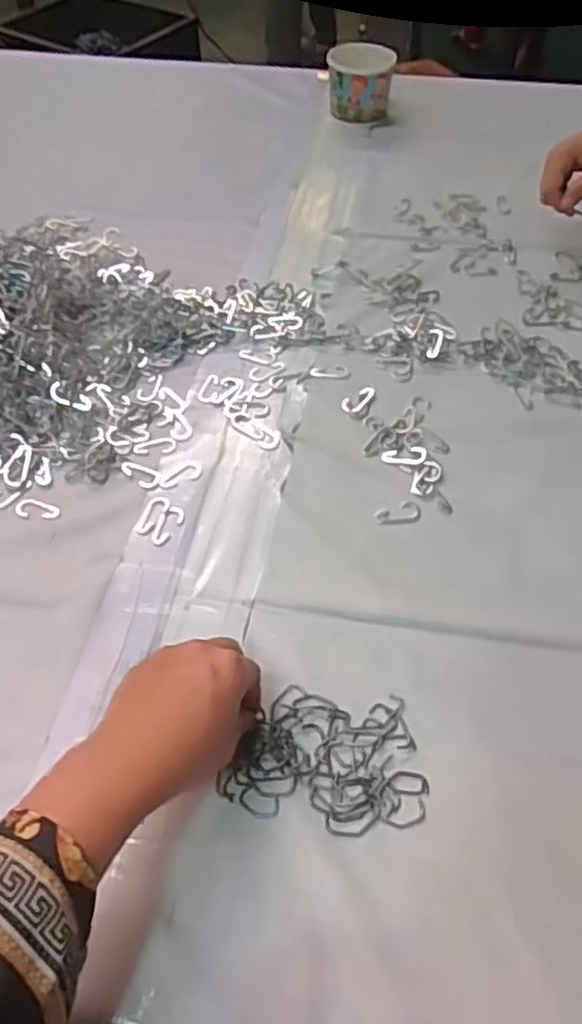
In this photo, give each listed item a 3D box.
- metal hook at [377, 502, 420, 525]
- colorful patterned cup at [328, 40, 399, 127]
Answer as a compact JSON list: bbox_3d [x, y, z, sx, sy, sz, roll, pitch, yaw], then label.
[{"bbox_3d":[0.086,0.000,0.558,0.035,0.004,0.022,-5,52,-4],"label":"metal hook"},{"bbox_3d":[0.094,-0.591,0.966,0.085,0.083,0.085,0,52,0],"label":"colorful patterned cup"}]

